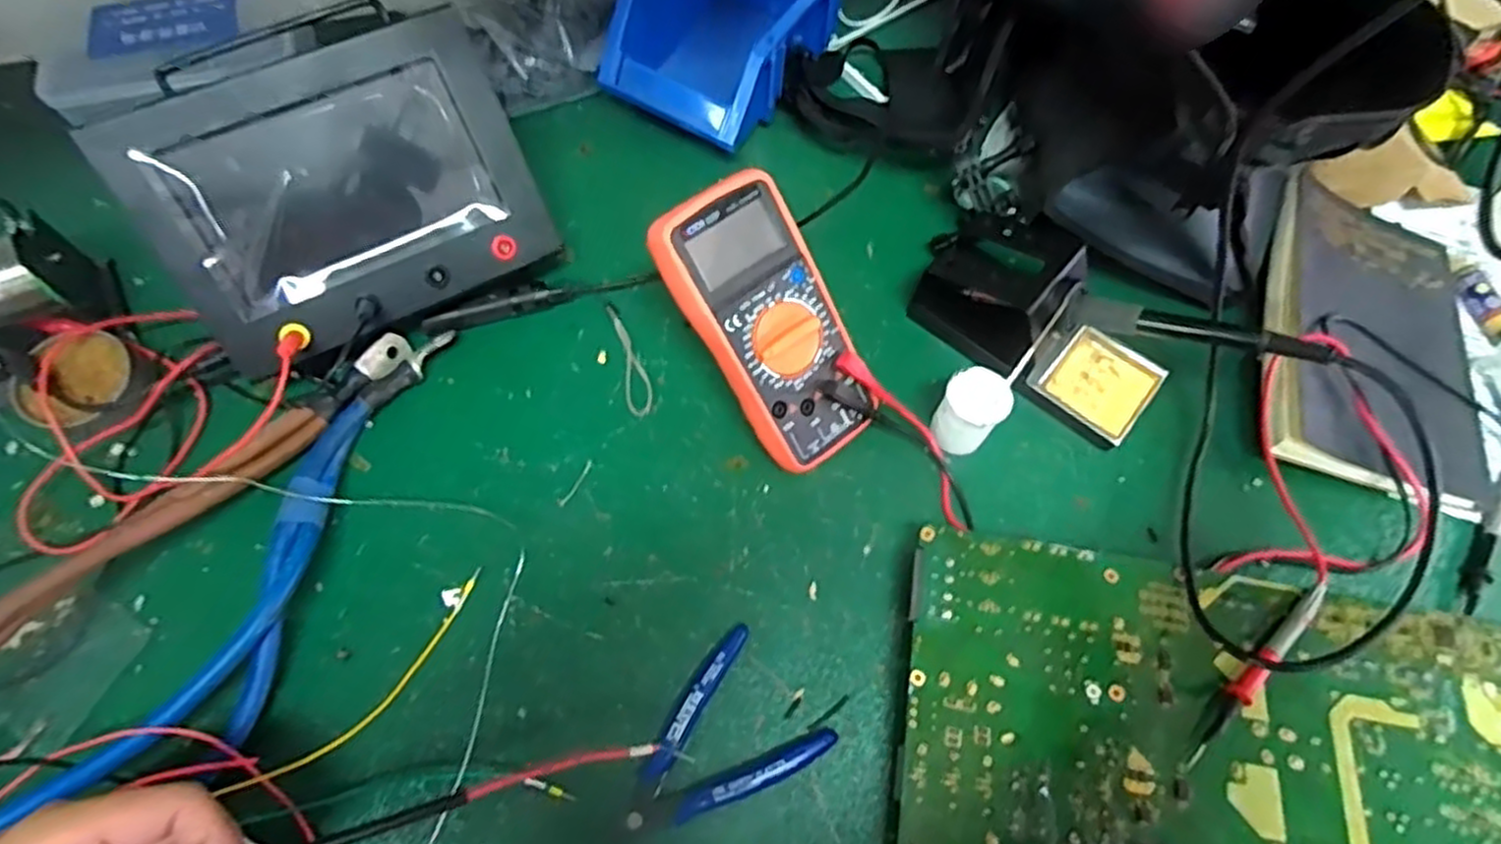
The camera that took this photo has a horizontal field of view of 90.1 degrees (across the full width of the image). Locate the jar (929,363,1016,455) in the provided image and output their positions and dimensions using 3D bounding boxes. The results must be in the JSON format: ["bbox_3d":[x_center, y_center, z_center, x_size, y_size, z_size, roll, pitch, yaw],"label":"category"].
[{"bbox_3d":[0.132,-0.003,0.455,0.036,0.053,0.036,1,64,-1],"label":"jar"}]

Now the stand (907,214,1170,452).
[{"bbox_3d":[0.181,-0.060,0.476,0.166,0.069,0.085,37,69,15],"label":"stand"}]

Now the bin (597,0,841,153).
[{"bbox_3d":[-0.015,-0.302,0.576,0.127,0.076,0.181,27,67,11],"label":"bin"}]

